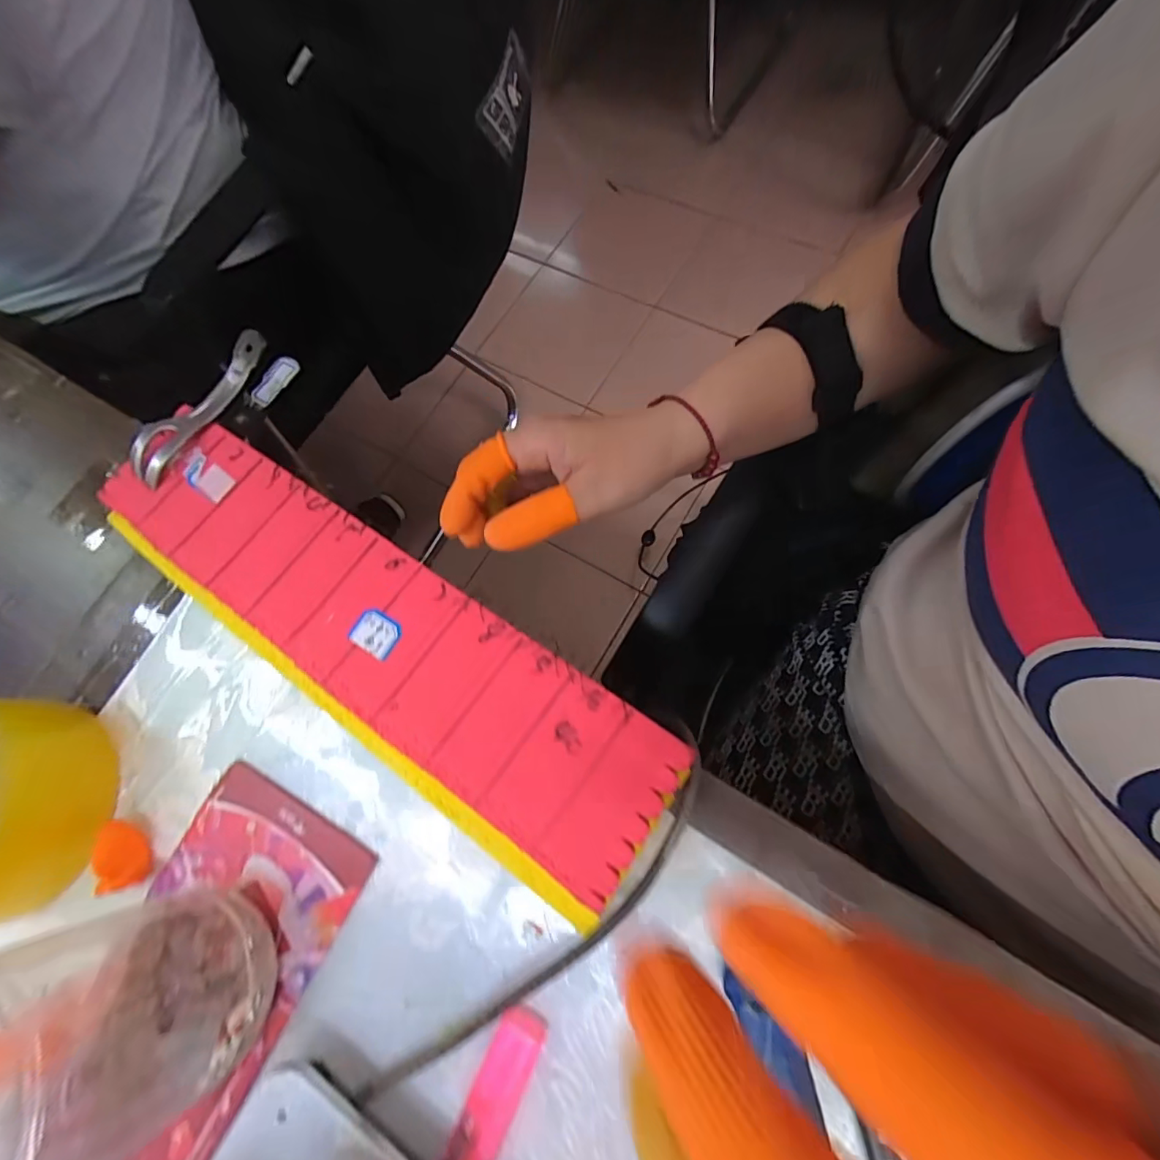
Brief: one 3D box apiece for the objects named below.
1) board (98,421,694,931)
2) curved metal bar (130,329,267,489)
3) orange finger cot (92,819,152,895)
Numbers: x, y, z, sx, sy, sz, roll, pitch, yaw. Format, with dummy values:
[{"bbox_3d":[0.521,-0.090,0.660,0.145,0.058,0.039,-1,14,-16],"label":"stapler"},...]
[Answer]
[{"bbox_3d":[-0.107,0.022,0.251,0.323,0.011,0.084,33,79,15],"label":"board"},{"bbox_3d":[-0.227,-0.105,0.297,0.031,0.024,0.103,31,78,14],"label":"curved metal bar"},{"bbox_3d":[-0.218,0.130,0.243,0.016,0.012,0.031,-25,72,-3],"label":"orange finger cot"}]

